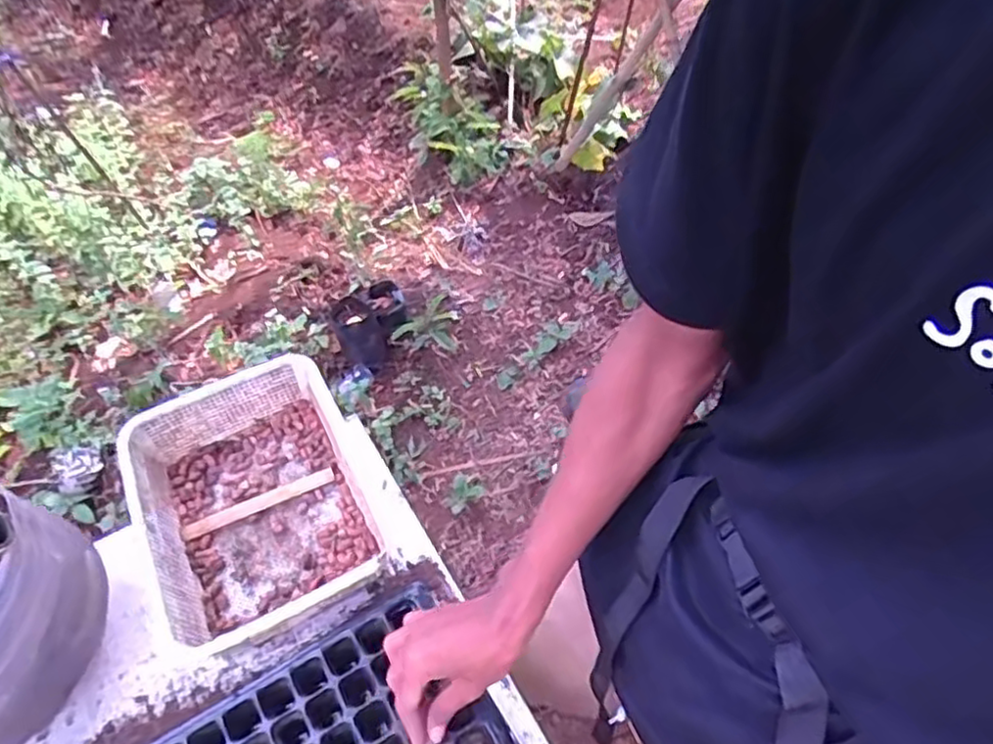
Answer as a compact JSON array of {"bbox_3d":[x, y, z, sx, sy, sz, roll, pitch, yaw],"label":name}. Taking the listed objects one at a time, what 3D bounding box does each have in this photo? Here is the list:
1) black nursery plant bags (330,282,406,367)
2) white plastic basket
[{"bbox_3d":[-0.302,-0.108,1.665,0.172,0.157,0.132,-20,55,-13],"label":"black nursery plant bags"},{"bbox_3d":[-0.250,0.138,0.714,0.210,0.084,0.281,-20,55,-15],"label":"white plastic basket"}]

